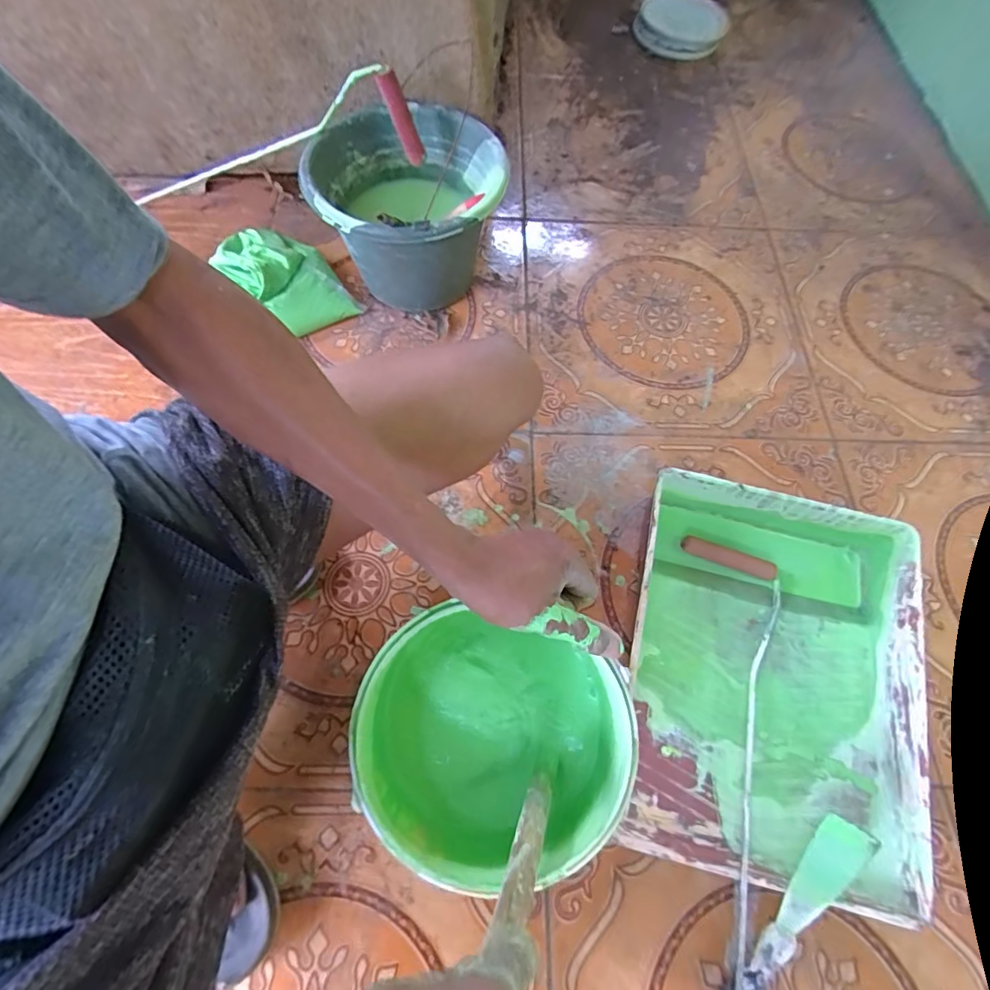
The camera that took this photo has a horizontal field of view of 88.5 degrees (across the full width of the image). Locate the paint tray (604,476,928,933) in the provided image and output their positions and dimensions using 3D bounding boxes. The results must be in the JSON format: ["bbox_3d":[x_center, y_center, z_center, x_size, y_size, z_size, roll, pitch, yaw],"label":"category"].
[{"bbox_3d":[0.270,0.175,0.509,0.267,0.083,0.353,13,66,3],"label":"paint tray"}]

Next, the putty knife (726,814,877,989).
[{"bbox_3d":[0.239,0.358,0.418,0.041,0.017,0.201,33,90,11],"label":"putty knife"}]

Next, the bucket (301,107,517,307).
[{"bbox_3d":[-0.118,-0.372,0.689,0.241,0.169,0.239,1,66,-2],"label":"bucket"}]

